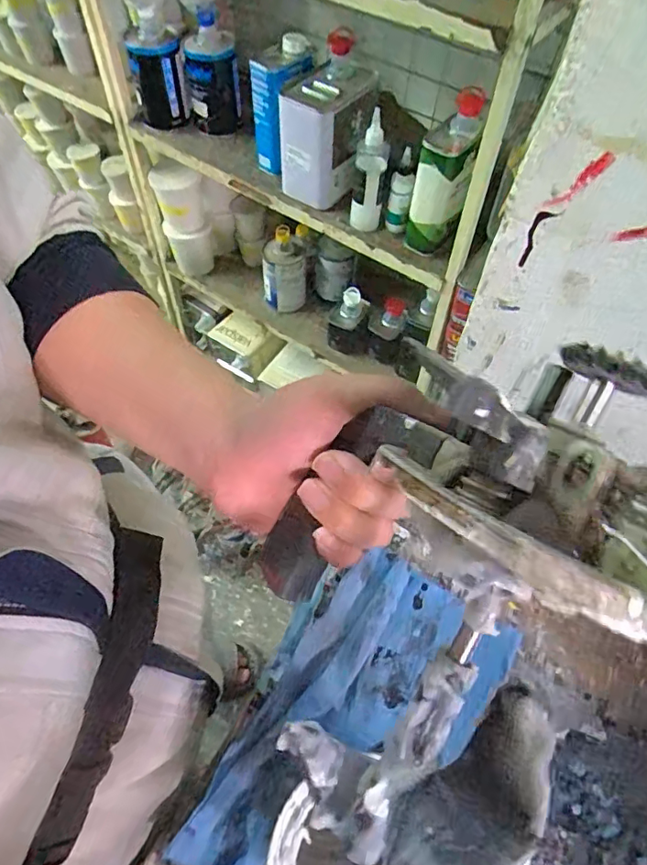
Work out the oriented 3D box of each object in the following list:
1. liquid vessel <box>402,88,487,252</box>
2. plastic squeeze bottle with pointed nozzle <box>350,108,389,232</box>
[{"bbox_3d":[0.178,-0.379,0.822,0.084,0.224,0.091,11,58,5],"label":"liquid vessel"},{"bbox_3d":[0.073,-0.410,0.839,0.053,0.211,0.050,11,65,7],"label":"plastic squeeze bottle with pointed nozzle"}]

